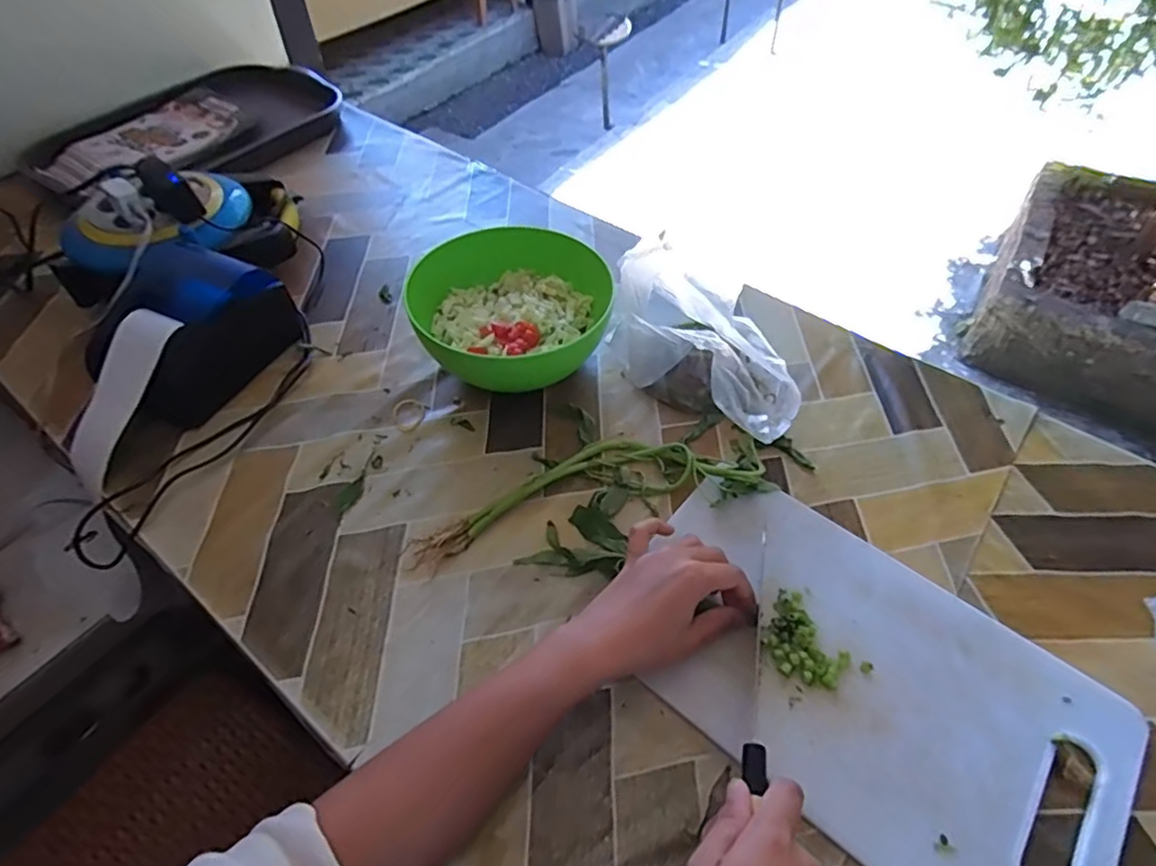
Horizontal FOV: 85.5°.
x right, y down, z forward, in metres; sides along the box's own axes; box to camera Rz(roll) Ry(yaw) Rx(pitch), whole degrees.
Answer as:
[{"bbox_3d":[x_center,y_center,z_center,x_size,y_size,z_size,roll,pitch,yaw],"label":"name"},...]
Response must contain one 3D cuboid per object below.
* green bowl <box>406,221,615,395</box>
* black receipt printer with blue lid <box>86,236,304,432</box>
[{"bbox_3d":[-0.063,-0.111,0.599,0.179,0.097,0.166,0,51,0],"label":"green bowl"},{"bbox_3d":[-0.360,-0.090,0.584,0.142,0.093,0.151,17,52,13],"label":"black receipt printer with blue lid"}]

